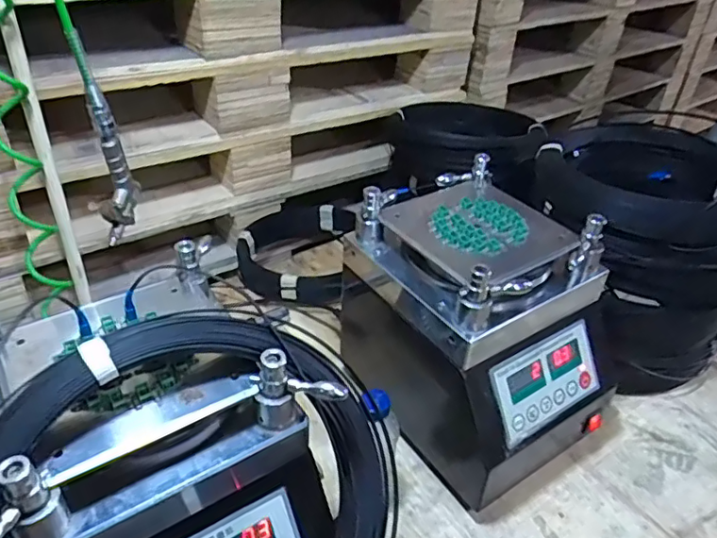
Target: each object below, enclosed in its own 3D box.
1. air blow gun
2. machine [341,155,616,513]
[{"bbox_3d":[-0.285,-0.139,0.649,0.039,0.232,0.070,-8,38,-15],"label":"air blow gun"},{"bbox_3d":[0.148,0.073,0.703,0.222,0.287,0.276,-20,43,-29],"label":"machine"}]

